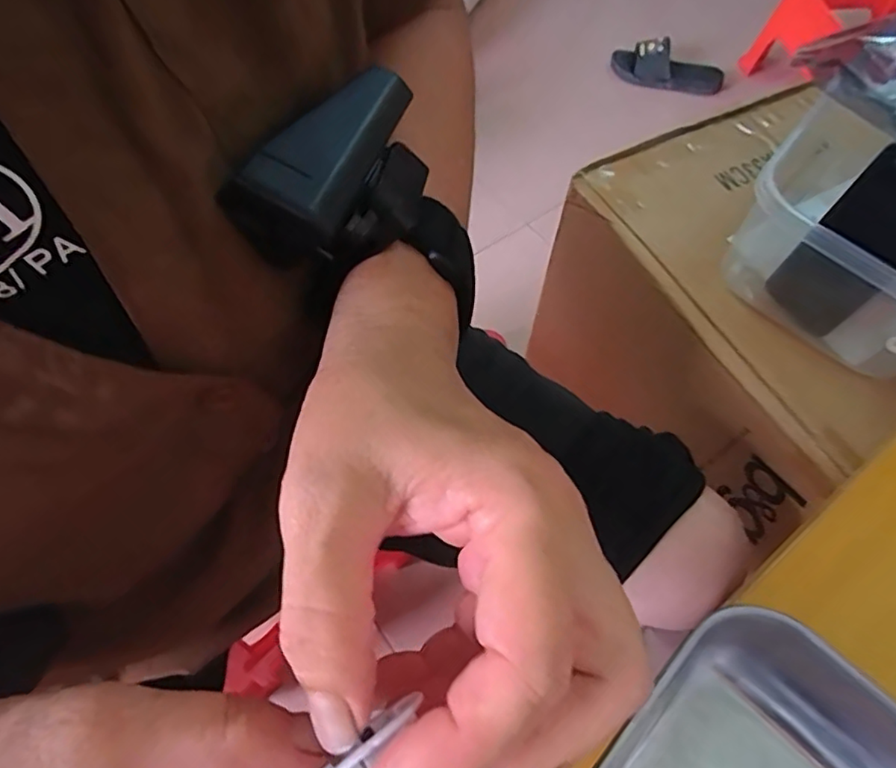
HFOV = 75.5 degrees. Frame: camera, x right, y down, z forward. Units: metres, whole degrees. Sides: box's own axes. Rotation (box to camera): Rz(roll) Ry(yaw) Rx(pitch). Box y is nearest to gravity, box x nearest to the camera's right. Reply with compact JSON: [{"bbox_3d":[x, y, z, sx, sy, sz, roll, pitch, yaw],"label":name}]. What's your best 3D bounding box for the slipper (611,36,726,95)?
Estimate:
[{"bbox_3d":[0.480,-0.698,1.283,0.246,0.072,0.096,39,67,18],"label":"slipper"}]

